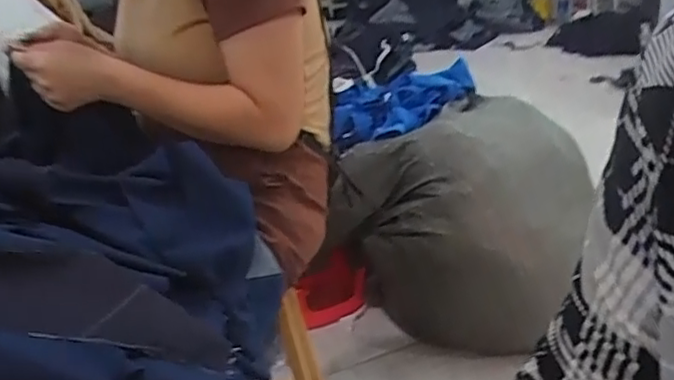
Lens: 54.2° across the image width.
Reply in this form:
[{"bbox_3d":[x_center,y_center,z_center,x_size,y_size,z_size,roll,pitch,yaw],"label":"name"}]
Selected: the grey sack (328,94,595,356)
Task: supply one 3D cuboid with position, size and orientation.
[{"bbox_3d":[0.311,0.082,1.706,0.624,0.512,0.502,-1,25,10],"label":"grey sack"}]

